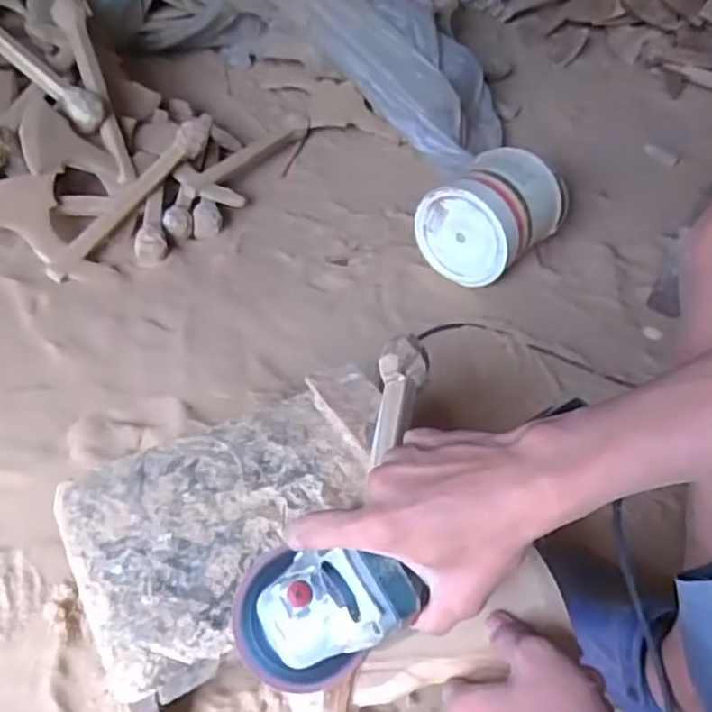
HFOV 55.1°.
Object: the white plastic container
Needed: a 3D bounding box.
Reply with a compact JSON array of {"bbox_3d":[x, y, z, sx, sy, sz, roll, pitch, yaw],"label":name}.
[{"bbox_3d":[0.242,-0.254,1.195,0.189,0.172,0.218,31,50,21],"label":"white plastic container"}]

